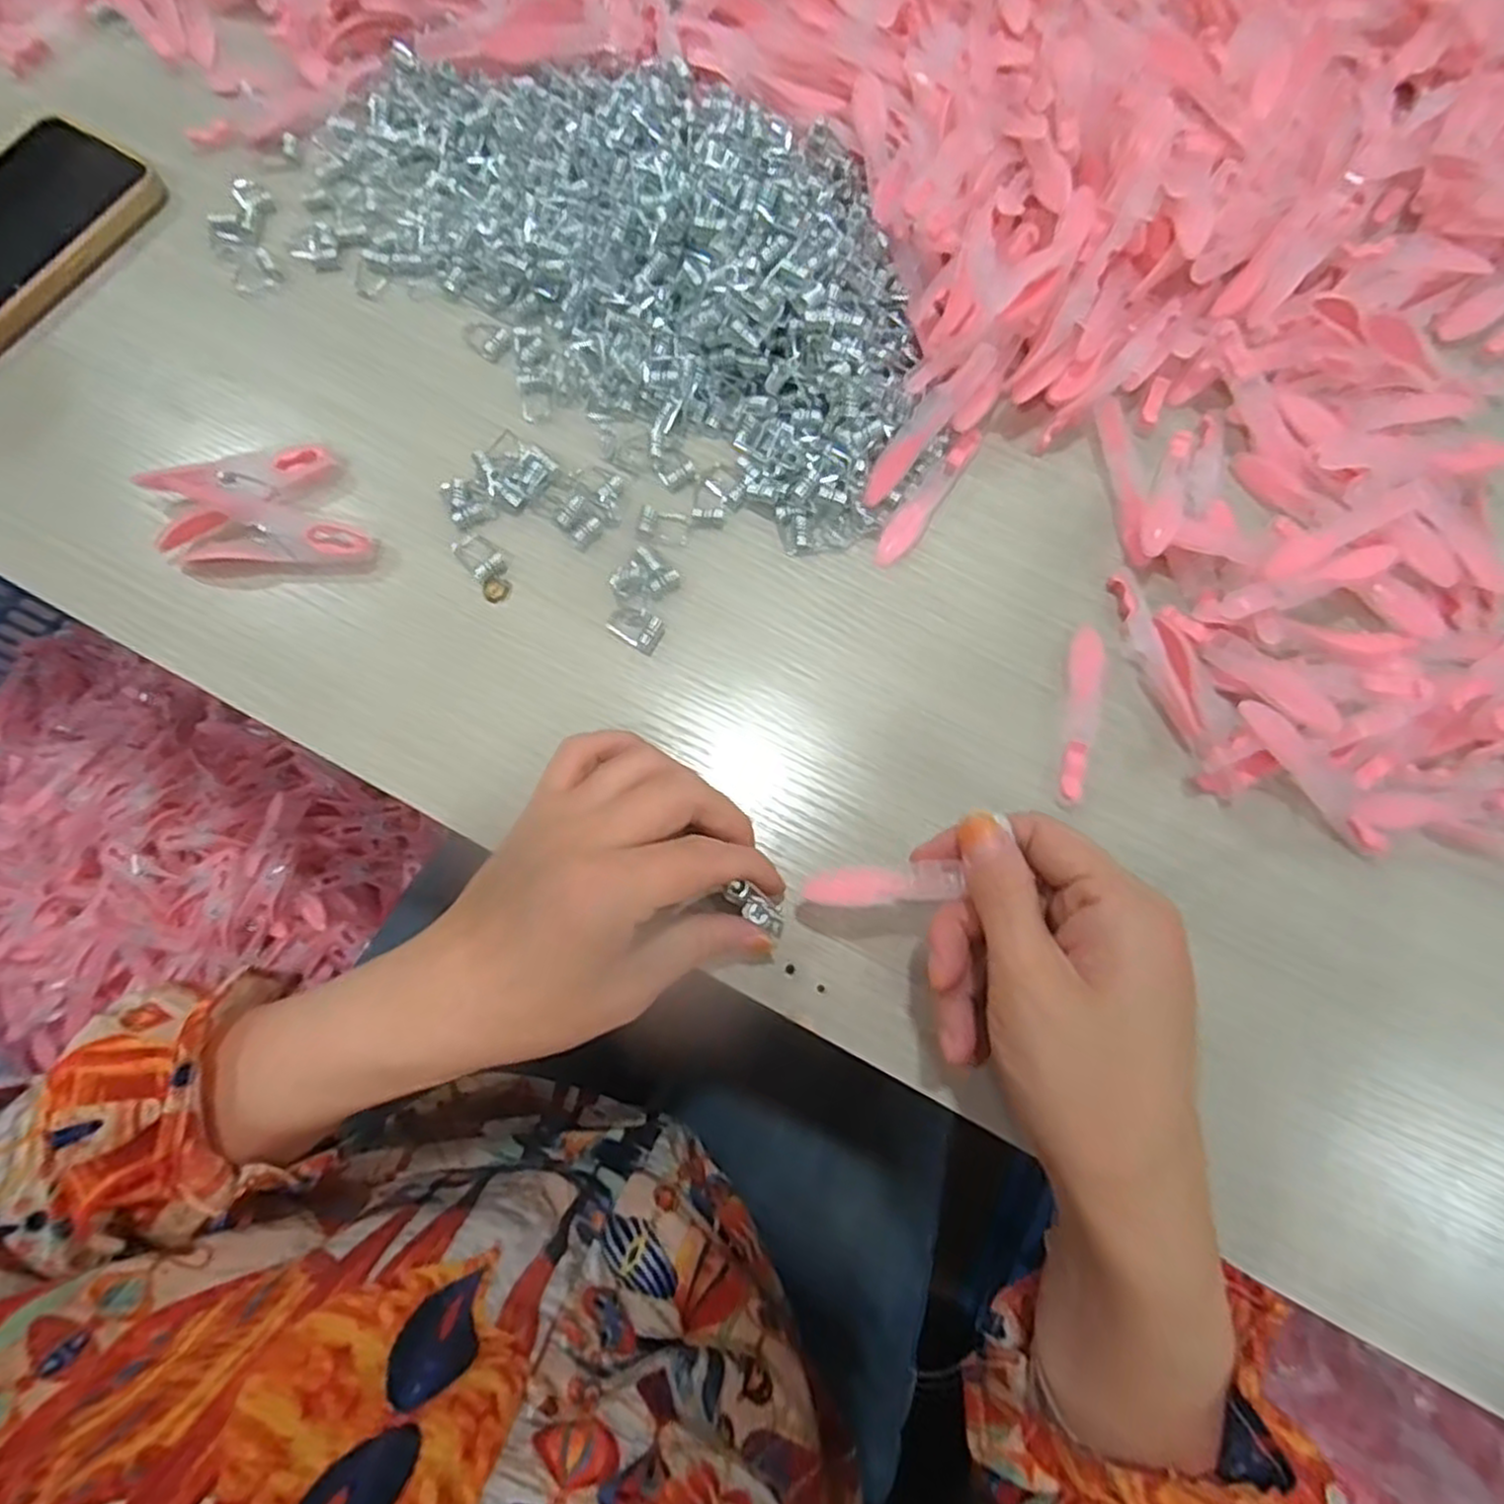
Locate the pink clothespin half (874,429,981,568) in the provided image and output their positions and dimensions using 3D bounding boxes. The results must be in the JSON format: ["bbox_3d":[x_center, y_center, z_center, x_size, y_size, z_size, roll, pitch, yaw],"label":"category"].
[{"bbox_3d":[0.080,-0.114,0.341,0.014,0.013,0.077,37,78,8],"label":"pink clothespin half"}]

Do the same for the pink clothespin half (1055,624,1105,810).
[{"bbox_3d":[0.136,-0.016,0.316,0.013,0.006,0.079,12,76,2],"label":"pink clothespin half"}]

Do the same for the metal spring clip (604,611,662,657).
[{"bbox_3d":[-0.049,-0.053,0.324,0.023,0.007,0.015,34,78,7],"label":"metal spring clip"}]

